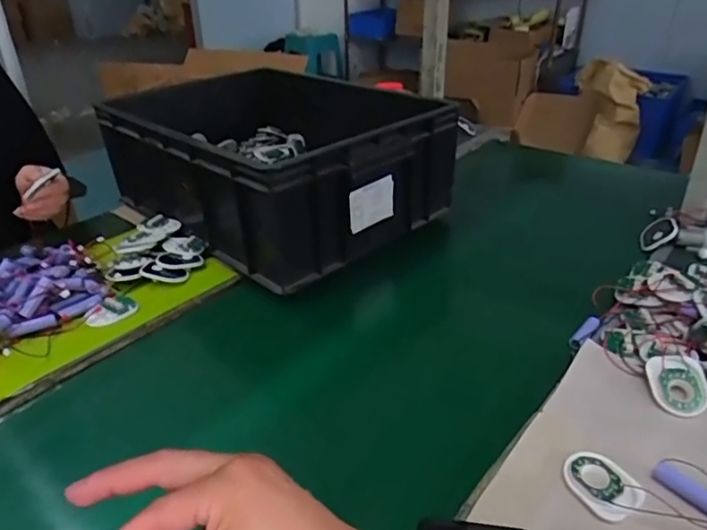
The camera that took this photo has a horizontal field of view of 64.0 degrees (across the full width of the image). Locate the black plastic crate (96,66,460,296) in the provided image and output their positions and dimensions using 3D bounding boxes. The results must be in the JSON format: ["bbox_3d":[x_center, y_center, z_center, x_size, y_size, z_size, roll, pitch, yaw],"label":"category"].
[{"bbox_3d":[-0.138,-0.181,0.878,0.327,0.168,0.483,-28,42,-35],"label":"black plastic crate"}]

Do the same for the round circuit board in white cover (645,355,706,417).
[{"bbox_3d":[0.300,0.110,0.521,0.048,0.008,0.058,-6,54,7],"label":"round circuit board in white cover"}]

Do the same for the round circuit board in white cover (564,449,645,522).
[{"bbox_3d":[0.195,0.170,0.445,0.045,0.009,0.061,-12,35,-16],"label":"round circuit board in white cover"}]

